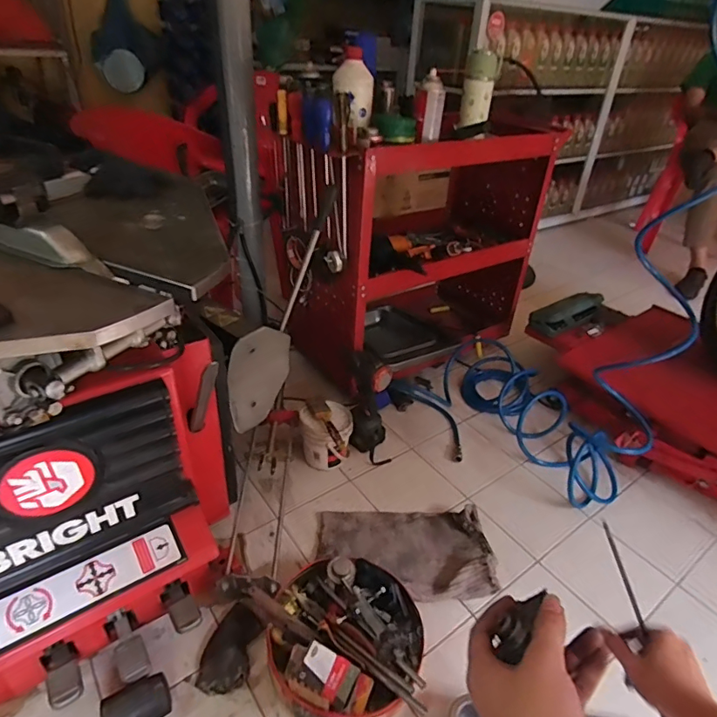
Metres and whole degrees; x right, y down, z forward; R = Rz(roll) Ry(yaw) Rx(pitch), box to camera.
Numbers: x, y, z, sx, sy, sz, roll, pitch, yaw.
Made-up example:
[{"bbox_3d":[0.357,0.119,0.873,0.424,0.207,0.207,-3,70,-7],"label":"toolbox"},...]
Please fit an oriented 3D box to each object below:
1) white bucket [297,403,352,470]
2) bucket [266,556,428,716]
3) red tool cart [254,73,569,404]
[{"bbox_3d":[-0.080,0.187,1.180,0.120,0.133,0.114,3,36,-3],"label":"white bucket"},{"bbox_3d":[-0.019,0.458,0.822,0.248,0.108,0.245,3,36,-3],"label":"bucket"},{"bbox_3d":[0.151,-0.331,1.419,0.732,0.709,0.458,-21,42,-31],"label":"red tool cart"}]

